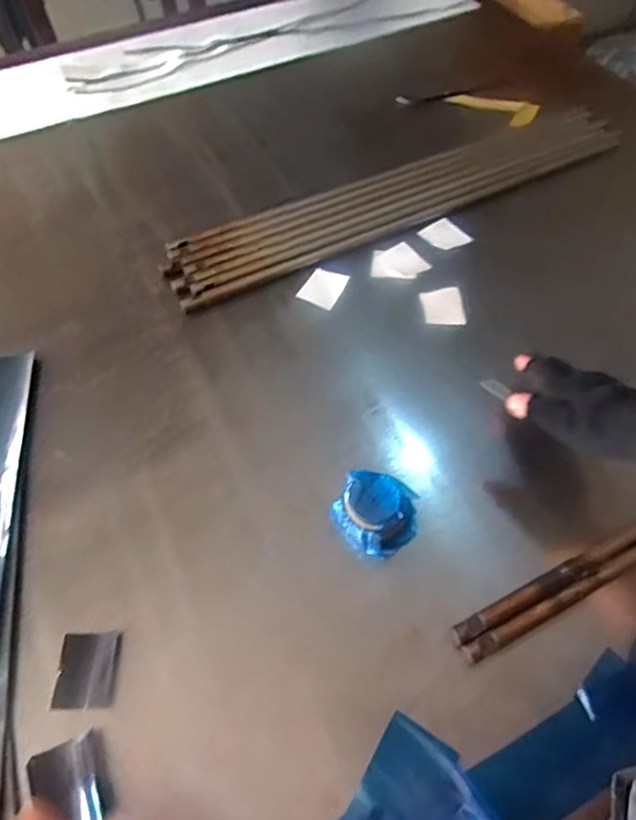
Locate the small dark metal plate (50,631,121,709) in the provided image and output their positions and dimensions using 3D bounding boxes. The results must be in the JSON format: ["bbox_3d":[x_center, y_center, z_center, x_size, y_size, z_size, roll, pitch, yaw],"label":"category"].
[{"bbox_3d":[-0.196,0.220,0.455,0.044,0.005,0.058,-2,56,1],"label":"small dark metal plate"}]

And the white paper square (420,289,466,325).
[{"bbox_3d":[0.148,-0.126,0.638,0.049,0.006,0.057,-2,56,1],"label":"white paper square"}]

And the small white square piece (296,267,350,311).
[{"bbox_3d":[0.009,-0.151,0.659,0.049,0.004,0.062,24,59,15],"label":"small white square piece"}]

